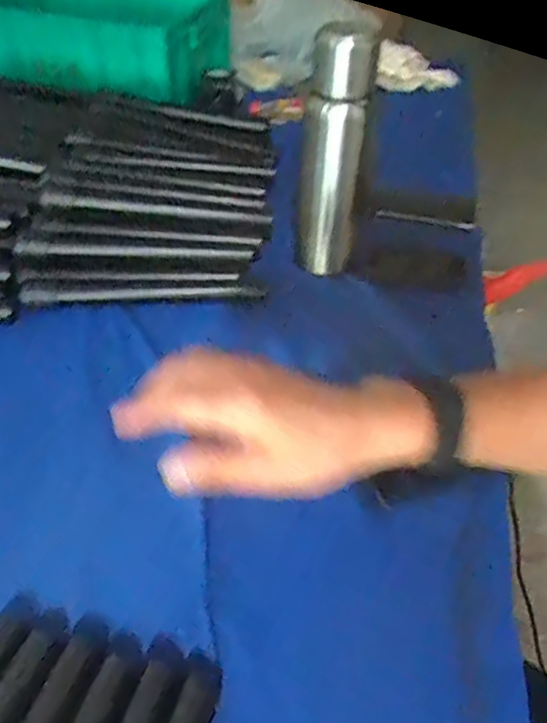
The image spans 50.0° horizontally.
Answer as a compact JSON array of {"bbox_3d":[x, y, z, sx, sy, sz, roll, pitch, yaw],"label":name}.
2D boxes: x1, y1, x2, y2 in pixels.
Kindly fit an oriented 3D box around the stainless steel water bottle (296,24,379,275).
[{"bbox_3d":[0.060,-0.202,0.594,0.058,0.234,0.067,2,43,-1],"label":"stainless steel water bottle"}]

